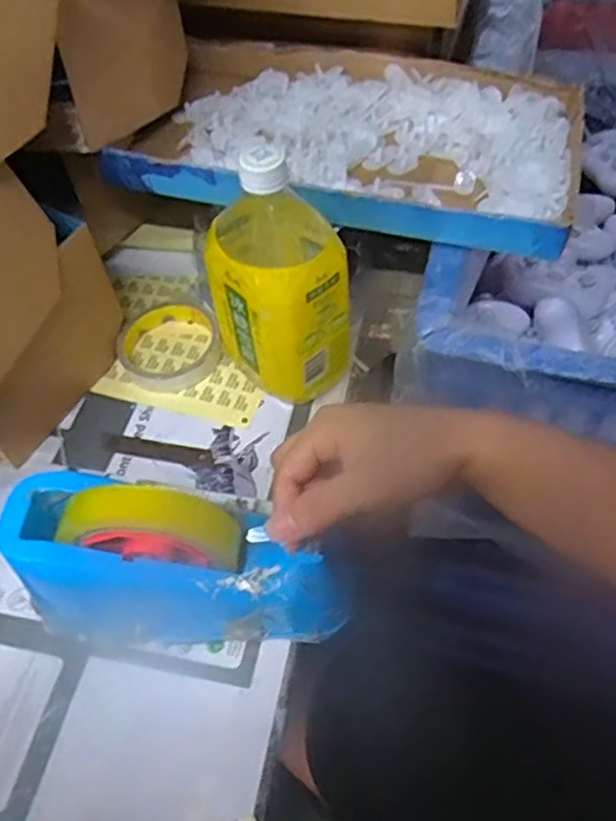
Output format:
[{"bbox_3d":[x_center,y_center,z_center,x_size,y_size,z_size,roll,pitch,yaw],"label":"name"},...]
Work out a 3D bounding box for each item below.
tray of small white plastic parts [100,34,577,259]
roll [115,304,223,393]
[{"bbox_3d":[0.036,-0.227,0.550,0.355,0.037,0.204,12,57,11],"label":"tray of small white plastic parts"},{"bbox_3d":[-0.116,-0.056,0.561,0.087,0.020,0.081,-1,55,2],"label":"roll"}]

